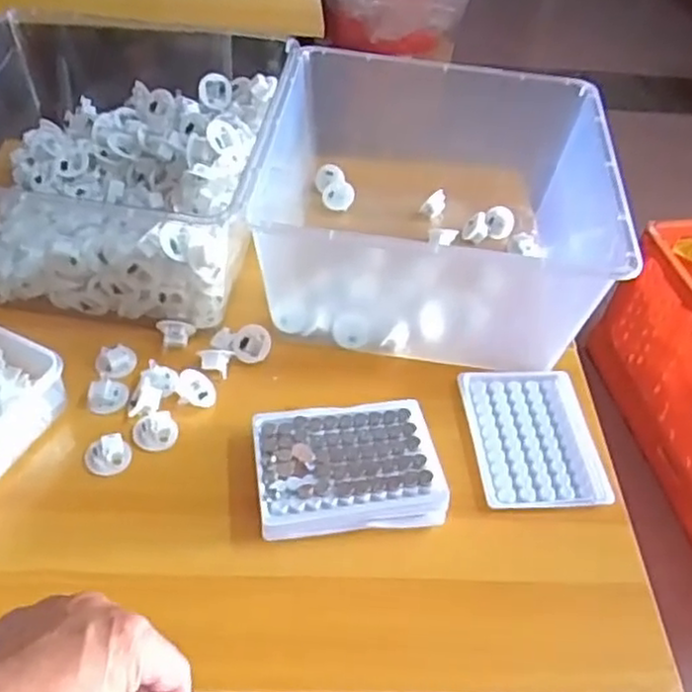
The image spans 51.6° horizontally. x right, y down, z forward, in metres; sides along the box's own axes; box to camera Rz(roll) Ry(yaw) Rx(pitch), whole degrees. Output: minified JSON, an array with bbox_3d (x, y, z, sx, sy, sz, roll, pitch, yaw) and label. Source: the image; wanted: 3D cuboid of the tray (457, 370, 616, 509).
[{"bbox_3d":[0.153,0.073,0.591,0.101,0.012,0.135,-1,48,-7],"label":"tray"}]

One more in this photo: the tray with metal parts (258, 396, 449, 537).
[{"bbox_3d":[0.000,0.089,0.533,0.130,0.029,0.099,-4,48,-10],"label":"tray with metal parts"}]

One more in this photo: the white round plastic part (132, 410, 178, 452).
[{"bbox_3d":[-0.149,0.067,0.562,0.032,0.013,0.030,3,47,-4],"label":"white round plastic part"}]

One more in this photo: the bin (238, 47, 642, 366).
[{"bbox_3d":[0.080,-0.132,0.680,0.295,0.161,0.267,8,47,0],"label":"bin"}]

